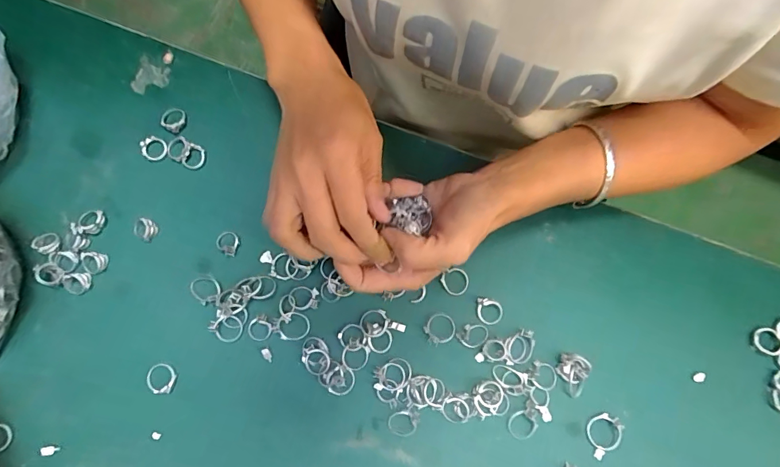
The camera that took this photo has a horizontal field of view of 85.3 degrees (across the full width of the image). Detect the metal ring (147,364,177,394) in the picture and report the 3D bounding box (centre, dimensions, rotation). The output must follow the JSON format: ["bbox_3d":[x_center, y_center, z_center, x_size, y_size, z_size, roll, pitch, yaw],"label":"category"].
[{"bbox_3d":[-0.175,0.111,0.324,0.021,0.005,0.022,0,79,0],"label":"metal ring"}]

